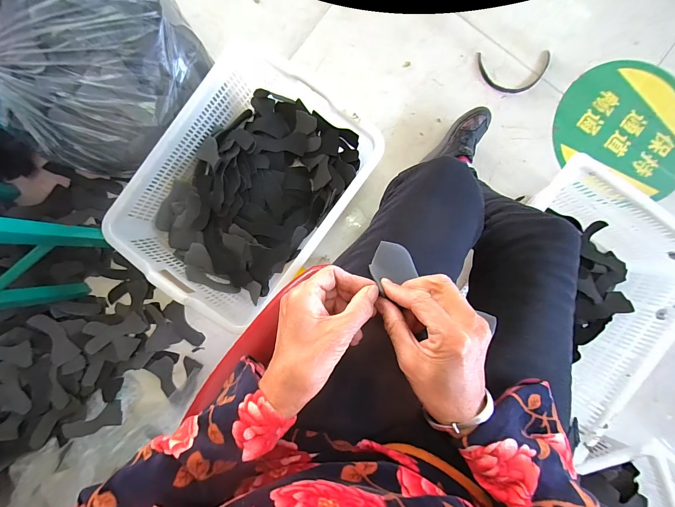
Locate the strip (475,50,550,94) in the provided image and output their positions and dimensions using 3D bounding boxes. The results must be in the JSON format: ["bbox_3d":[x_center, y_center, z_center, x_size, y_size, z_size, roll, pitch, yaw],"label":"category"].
[{"bbox_3d":[0.453,-0.470,0.810,0.176,0.014,0.100,5,99,8],"label":"strip"}]

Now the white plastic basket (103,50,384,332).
[{"bbox_3d":[-0.218,-0.150,0.738,0.366,0.153,0.534,36,90,-1],"label":"white plastic basket"}]

